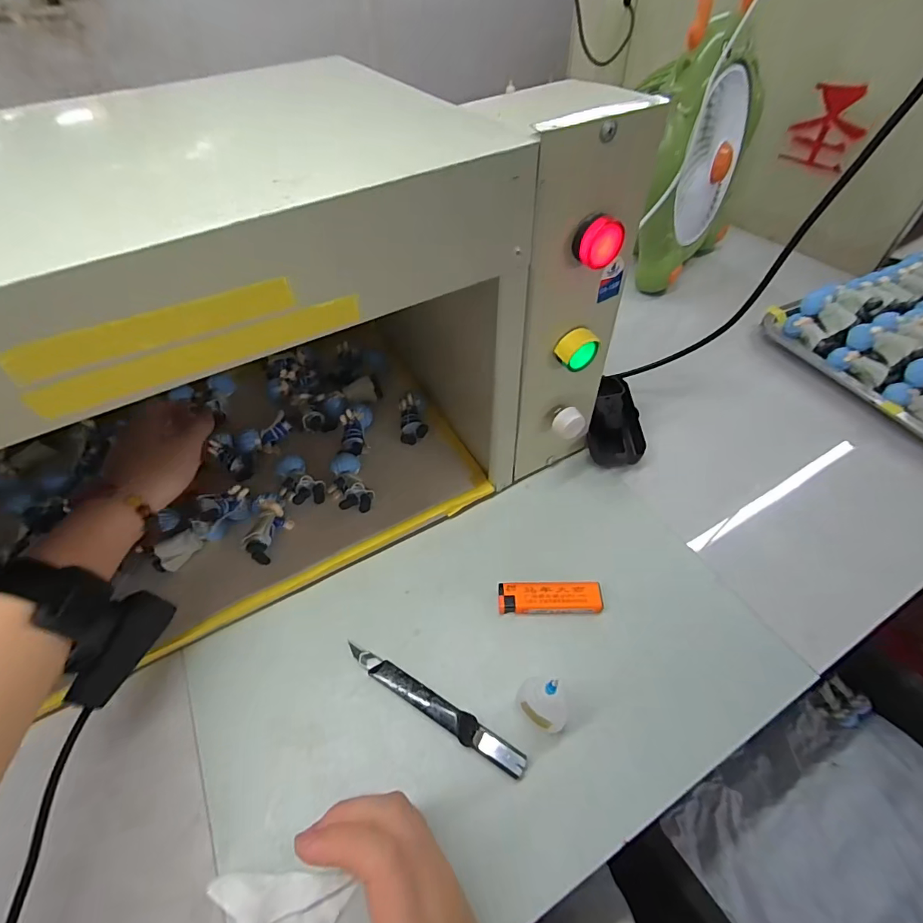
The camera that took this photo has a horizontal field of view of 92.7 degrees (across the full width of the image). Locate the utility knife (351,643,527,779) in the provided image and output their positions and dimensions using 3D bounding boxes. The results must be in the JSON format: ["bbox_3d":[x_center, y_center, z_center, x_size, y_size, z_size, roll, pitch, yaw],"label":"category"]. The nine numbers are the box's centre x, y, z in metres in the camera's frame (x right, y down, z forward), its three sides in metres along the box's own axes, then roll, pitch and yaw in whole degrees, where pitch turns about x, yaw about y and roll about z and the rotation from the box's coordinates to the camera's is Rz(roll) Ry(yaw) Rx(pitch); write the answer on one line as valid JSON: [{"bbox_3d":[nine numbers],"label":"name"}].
[{"bbox_3d":[-0.022,0.169,0.308,0.142,0.011,0.016,25,58,21],"label":"utility knife"}]

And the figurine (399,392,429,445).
[{"bbox_3d":[-0.049,-0.044,0.444,0.027,0.019,0.051,-7,70,-2],"label":"figurine"}]

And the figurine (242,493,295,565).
[{"bbox_3d":[-0.167,0.054,0.382,0.029,0.025,0.062,-8,52,-3],"label":"figurine"}]

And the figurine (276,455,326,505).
[{"bbox_3d":[-0.153,0.019,0.412,0.033,0.026,0.056,-38,60,-23],"label":"figurine"}]

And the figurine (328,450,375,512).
[{"bbox_3d":[-0.107,0.021,0.413,0.035,0.026,0.063,-21,54,-13],"label":"figurine"}]

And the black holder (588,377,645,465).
[{"bbox_3d":[0.155,-0.044,0.442,0.049,0.033,0.102,3,68,5],"label":"black holder"}]

